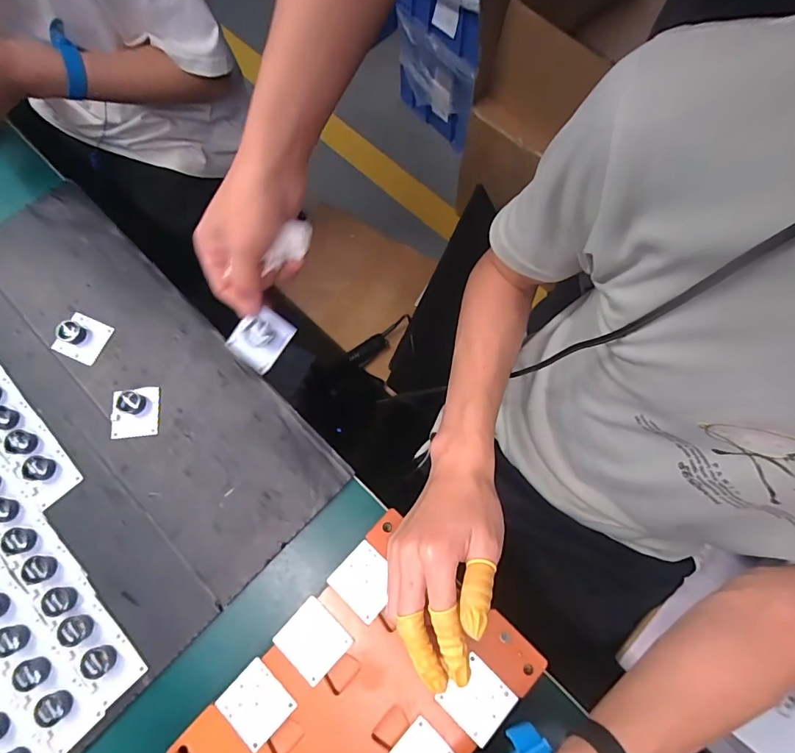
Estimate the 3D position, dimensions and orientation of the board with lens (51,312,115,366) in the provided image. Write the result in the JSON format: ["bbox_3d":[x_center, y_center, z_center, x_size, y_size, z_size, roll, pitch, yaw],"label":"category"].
[{"bbox_3d":[-0.325,-0.041,0.471,0.043,0.016,0.045,21,73,7],"label":"board with lens"}]

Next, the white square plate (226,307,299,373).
[{"bbox_3d":[-0.123,-0.034,0.412,0.045,0.009,0.055,38,107,-12],"label":"white square plate"}]

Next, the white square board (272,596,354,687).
[{"bbox_3d":[-0.068,0.209,0.366,0.049,0.004,0.045,42,76,13],"label":"white square board"}]

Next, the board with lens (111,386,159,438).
[{"bbox_3d":[-0.258,0.033,0.446,0.044,0.016,0.048,-5,71,-2],"label":"board with lens"}]

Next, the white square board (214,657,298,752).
[{"bbox_3d":[-0.108,0.251,0.353,0.048,0.004,0.044,42,76,13],"label":"white square board"}]

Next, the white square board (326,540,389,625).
[{"bbox_3d":[-0.026,0.169,0.380,0.048,0.005,0.046,42,76,13],"label":"white square board"}]

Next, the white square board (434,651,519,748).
[{"bbox_3d":[0.061,0.248,0.354,0.044,0.004,0.045,40,72,24],"label":"white square board"}]

